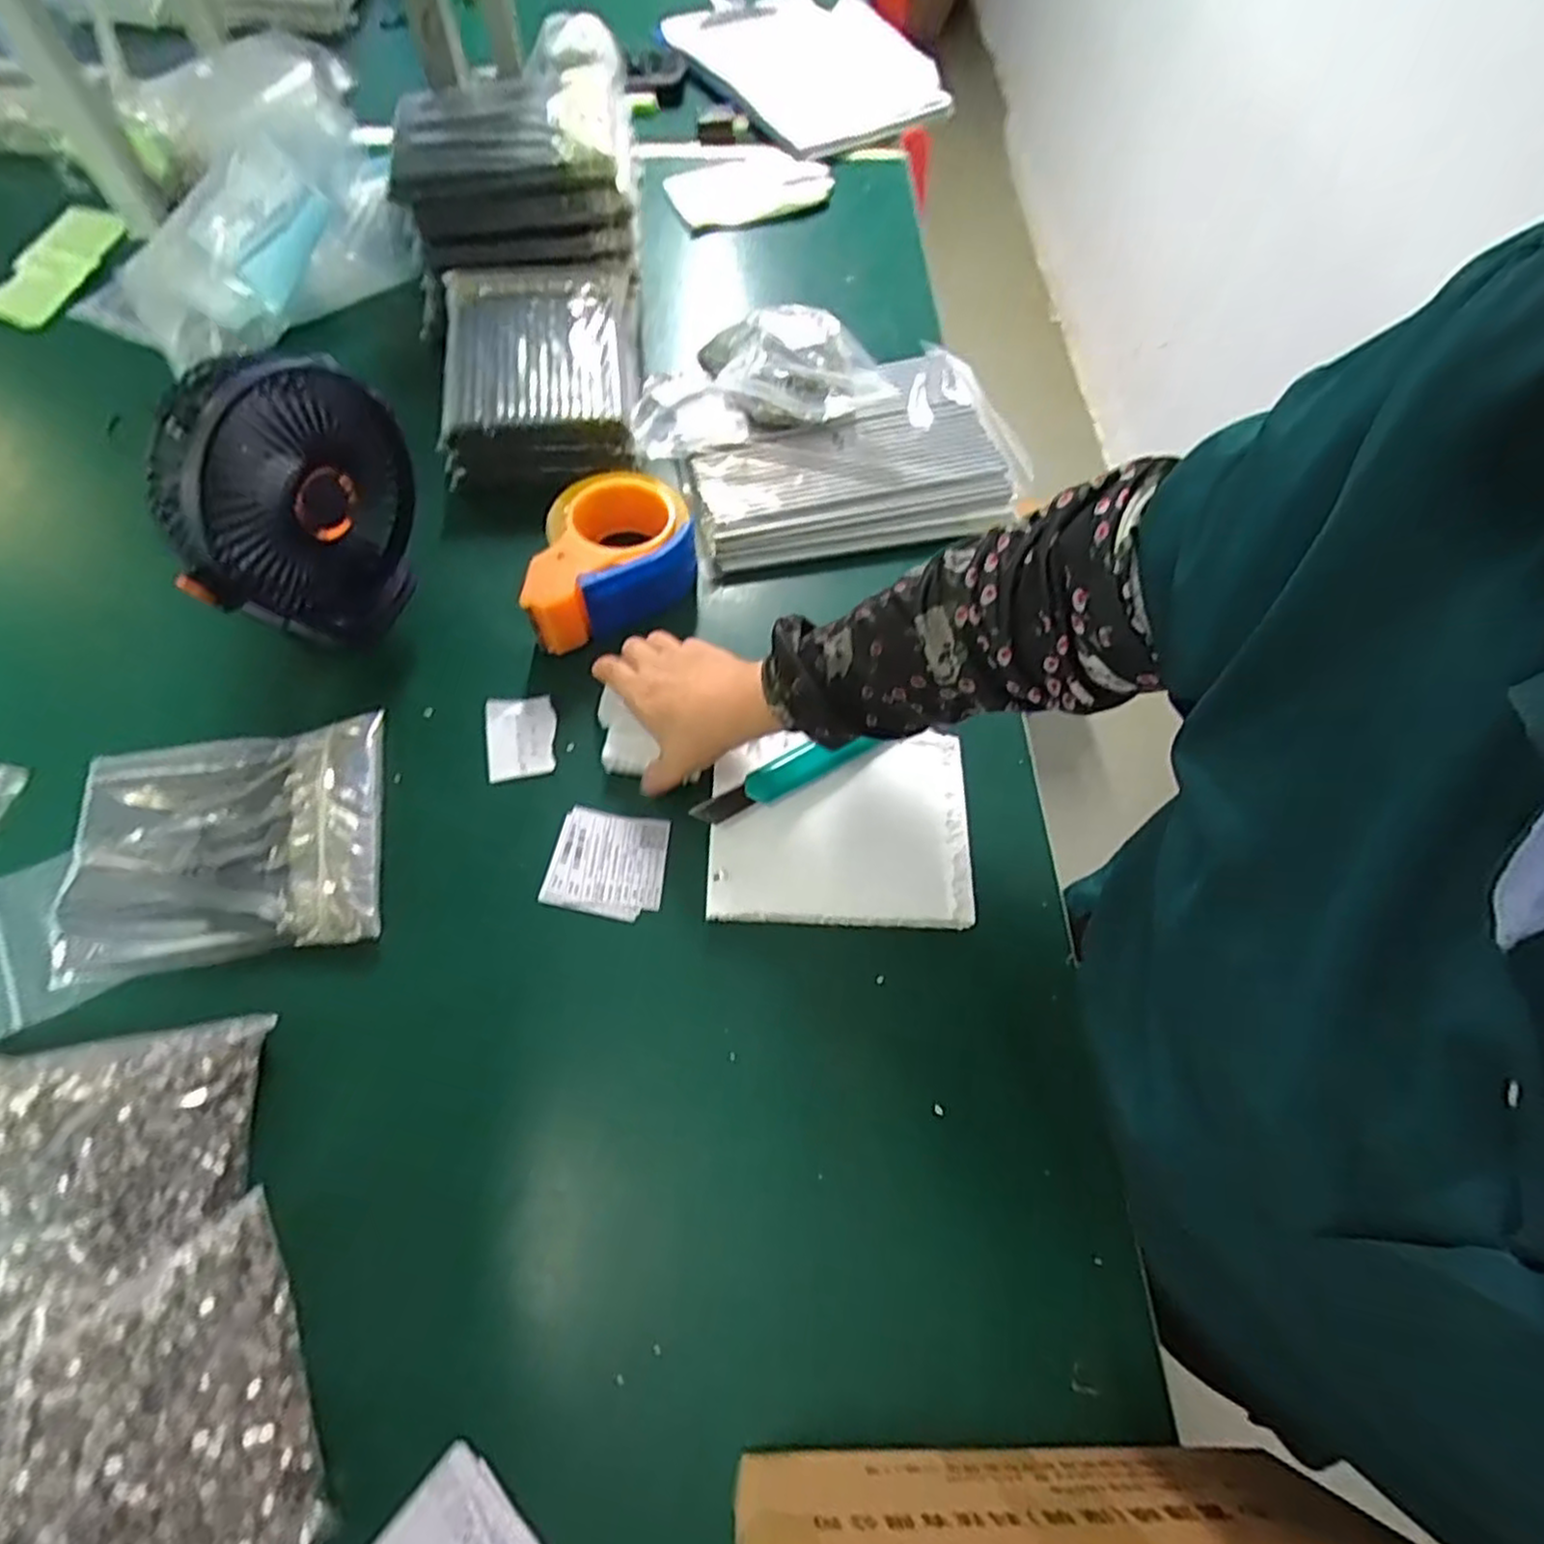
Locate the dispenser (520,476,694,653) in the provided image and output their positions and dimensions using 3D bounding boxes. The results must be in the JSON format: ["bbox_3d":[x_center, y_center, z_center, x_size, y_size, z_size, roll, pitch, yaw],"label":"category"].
[{"bbox_3d":[-0.112,-0.152,0.544,0.106,0.070,0.133,3,65,-1],"label":"dispenser"}]

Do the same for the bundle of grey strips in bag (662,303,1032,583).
[{"bbox_3d":[0.052,-0.287,0.587,0.270,0.075,0.221,-14,67,-9],"label":"bundle of grey strips in bag"}]

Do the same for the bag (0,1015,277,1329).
[{"bbox_3d":[-0.391,0.210,0.370,0.222,0.041,0.143,-4,66,-5],"label":"bag"}]

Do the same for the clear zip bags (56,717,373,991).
[{"bbox_3d":[-0.342,0.043,0.460,0.177,0.020,0.149,-10,66,-7],"label":"clear zip bags"}]

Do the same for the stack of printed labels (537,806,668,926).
[{"bbox_3d":[-0.106,0.058,0.475,0.074,0.004,0.067,9,65,1],"label":"stack of printed labels"}]

